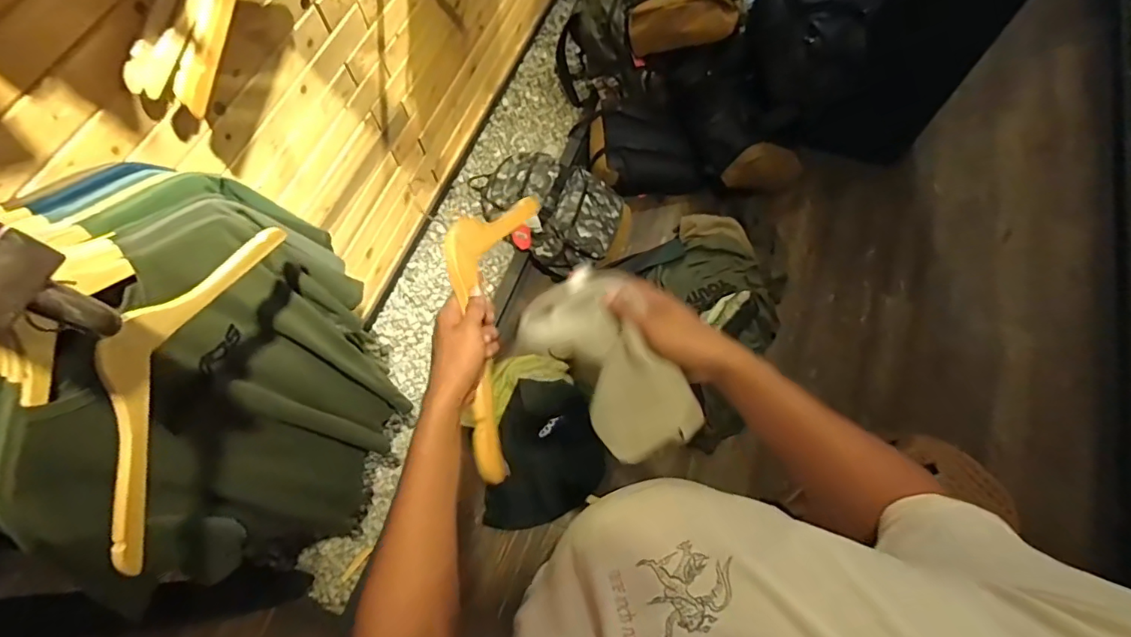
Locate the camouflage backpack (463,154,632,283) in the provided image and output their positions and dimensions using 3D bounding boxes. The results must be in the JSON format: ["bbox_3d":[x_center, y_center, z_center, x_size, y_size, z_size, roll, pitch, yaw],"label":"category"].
[{"bbox_3d":[-0.067,-0.333,1.619,0.501,0.220,0.289,14,68,8],"label":"camouflage backpack"}]

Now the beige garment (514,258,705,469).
[{"bbox_3d":[0.050,0.048,0.544,0.107,0.080,0.209,-36,79,-12],"label":"beige garment"}]

